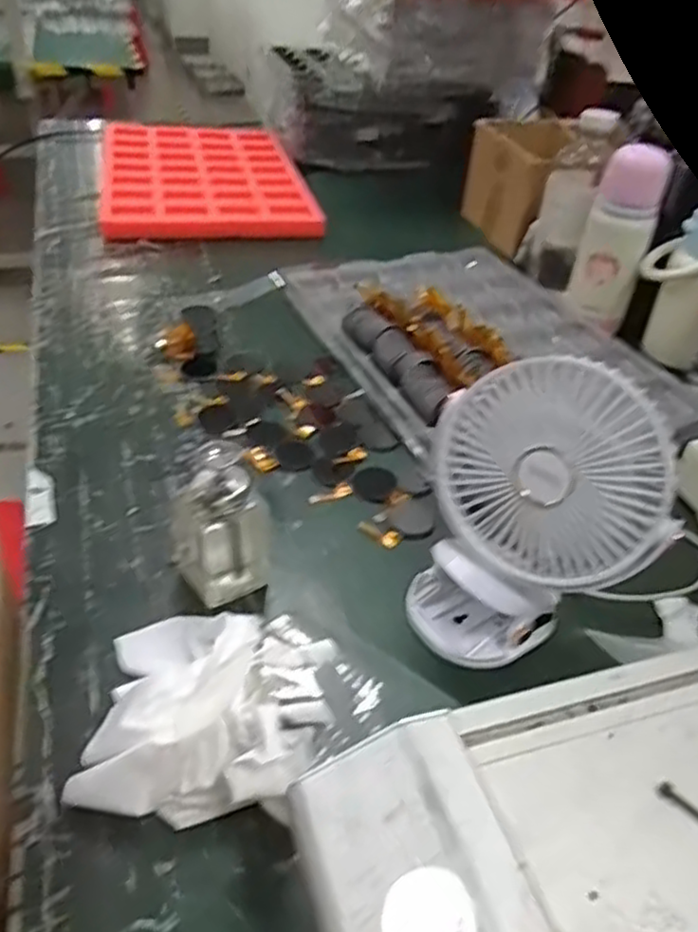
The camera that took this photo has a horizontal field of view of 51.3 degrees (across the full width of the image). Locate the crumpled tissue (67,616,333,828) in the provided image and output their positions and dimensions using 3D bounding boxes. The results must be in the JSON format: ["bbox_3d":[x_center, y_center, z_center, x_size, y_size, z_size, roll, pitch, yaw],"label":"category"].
[{"bbox_3d":[-0.080,0.136,0.437,0.152,0.084,0.142,7,38,4],"label":"crumpled tissue"}]

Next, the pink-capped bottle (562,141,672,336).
[{"bbox_3d":[0.321,-0.276,0.883,0.078,0.219,0.081,12,39,10],"label":"pink-capped bottle"}]

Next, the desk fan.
[{"bbox_3d":[0.125,0.032,0.482,0.148,0.188,0.096,11,38,9],"label":"desk fan"}]

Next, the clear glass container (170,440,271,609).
[{"bbox_3d":[-0.091,0.040,0.516,0.064,0.122,0.061,-10,40,-17],"label":"clear glass container"}]

